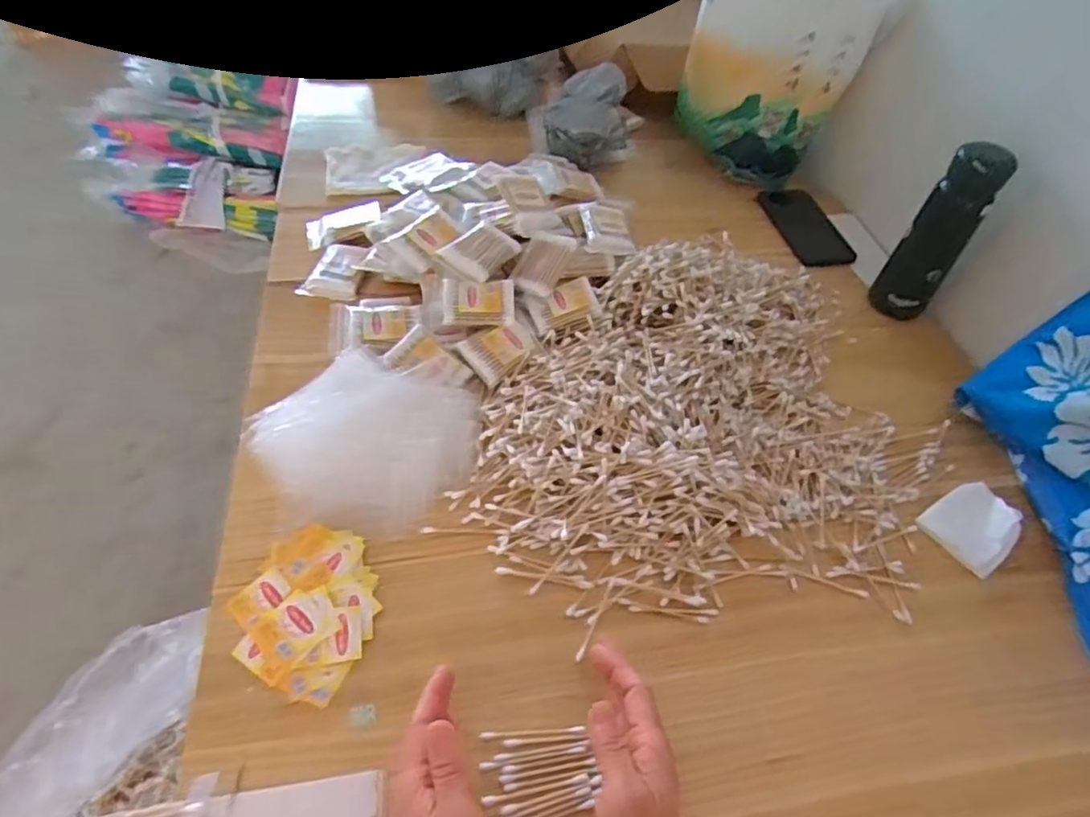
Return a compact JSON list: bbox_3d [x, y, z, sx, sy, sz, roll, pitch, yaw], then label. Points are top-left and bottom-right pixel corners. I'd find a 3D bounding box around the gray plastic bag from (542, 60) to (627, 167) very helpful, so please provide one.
[{"bbox_3d":[0.058,-0.399,0.881,0.119,0.123,0.095,5,49,-2],"label":"gray plastic bag"}]

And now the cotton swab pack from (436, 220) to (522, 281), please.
[{"bbox_3d":[-0.069,-0.177,0.682,0.063,0.021,0.078,31,53,20],"label":"cotton swab pack"}]

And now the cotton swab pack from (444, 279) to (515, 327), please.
[{"bbox_3d":[-0.070,-0.112,0.657,0.074,0.013,0.050,-1,80,-6],"label":"cotton swab pack"}]

